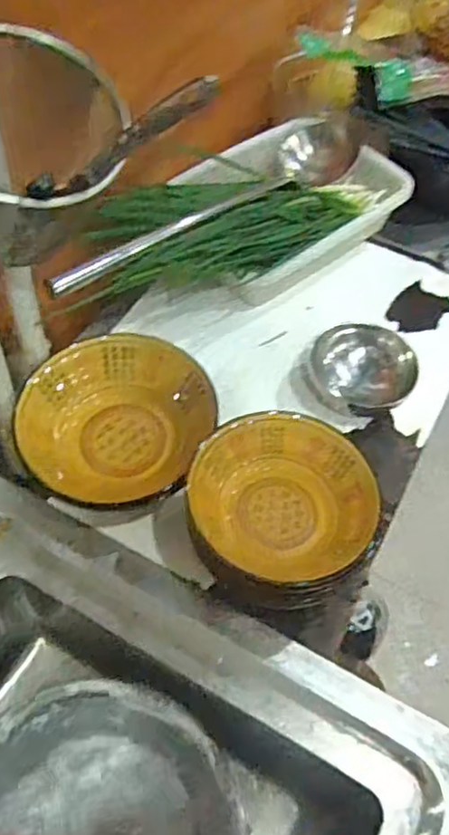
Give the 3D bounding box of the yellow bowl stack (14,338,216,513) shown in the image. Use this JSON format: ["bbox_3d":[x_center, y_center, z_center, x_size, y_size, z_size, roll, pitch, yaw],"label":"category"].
[{"bbox_3d":[-0.111,0.003,0.691,0.197,0.066,0.170,-7,56,-8],"label":"yellow bowl stack"}]

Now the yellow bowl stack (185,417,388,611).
[{"bbox_3d":[0.052,0.088,0.628,0.173,0.092,0.158,-2,55,-5],"label":"yellow bowl stack"}]

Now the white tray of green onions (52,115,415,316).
[{"bbox_3d":[0.009,-0.241,0.829,0.478,0.107,0.204,-34,64,-24],"label":"white tray of green onions"}]

